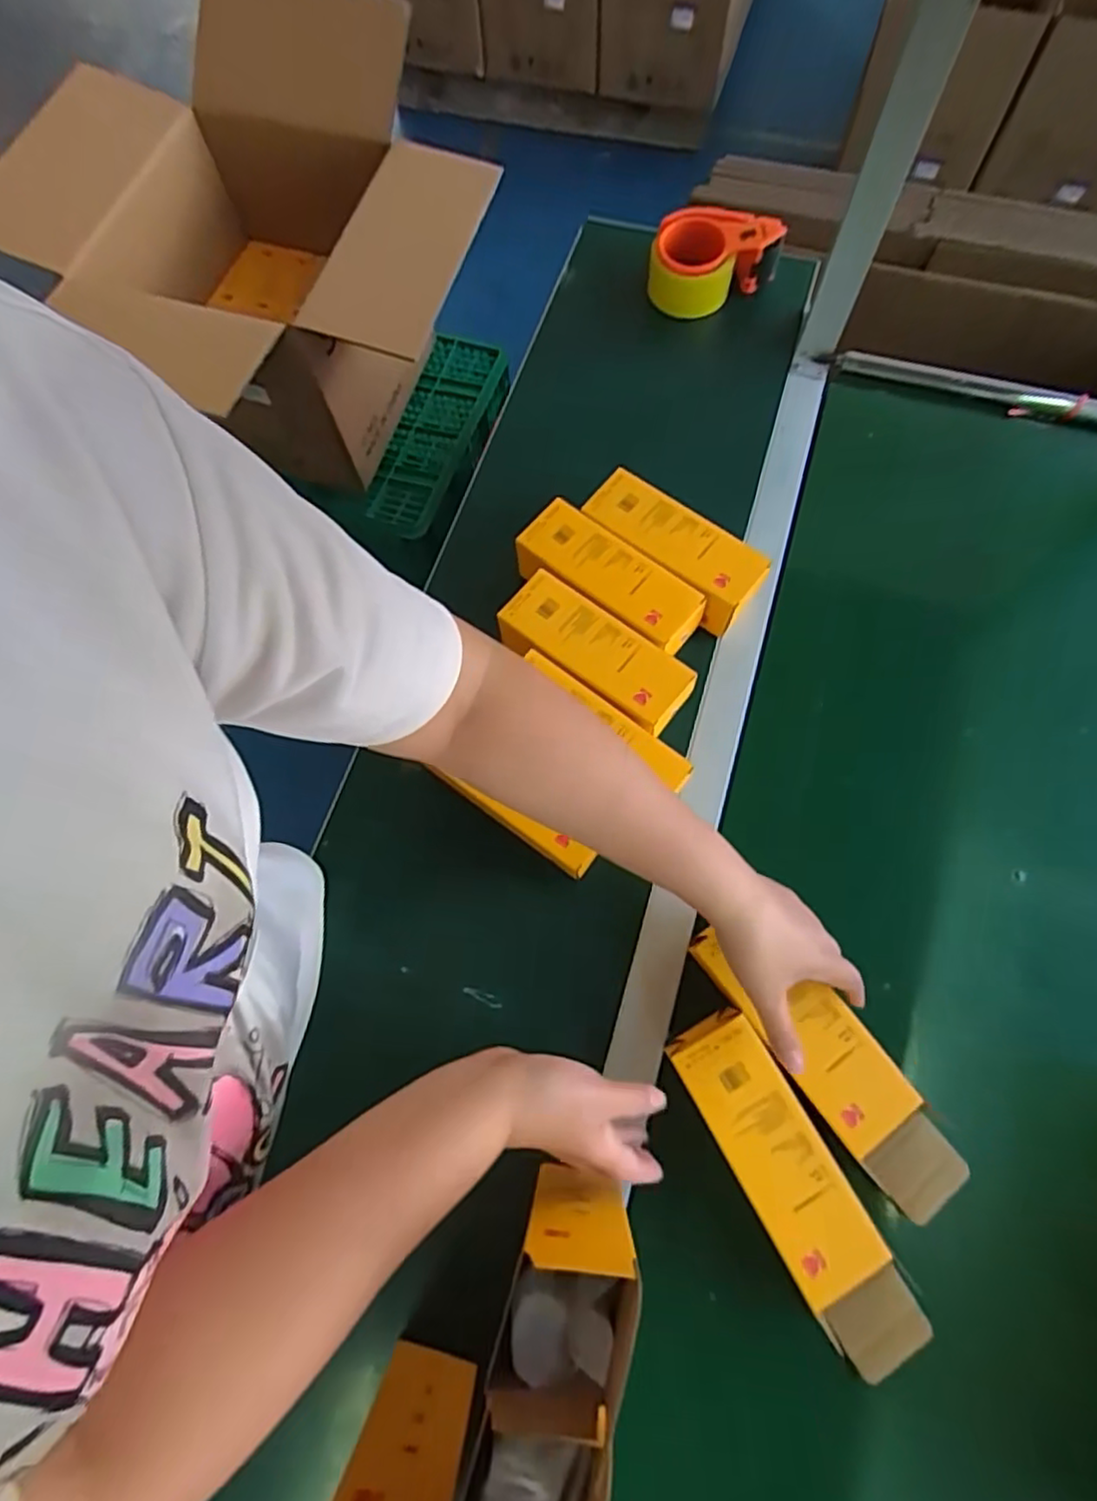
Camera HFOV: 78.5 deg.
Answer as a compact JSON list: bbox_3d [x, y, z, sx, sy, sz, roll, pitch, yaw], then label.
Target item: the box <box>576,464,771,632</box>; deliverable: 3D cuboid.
[{"bbox_3d":[0.118,-0.193,0.651,0.179,0.056,0.069,38,76,13],"label":"box"}]

